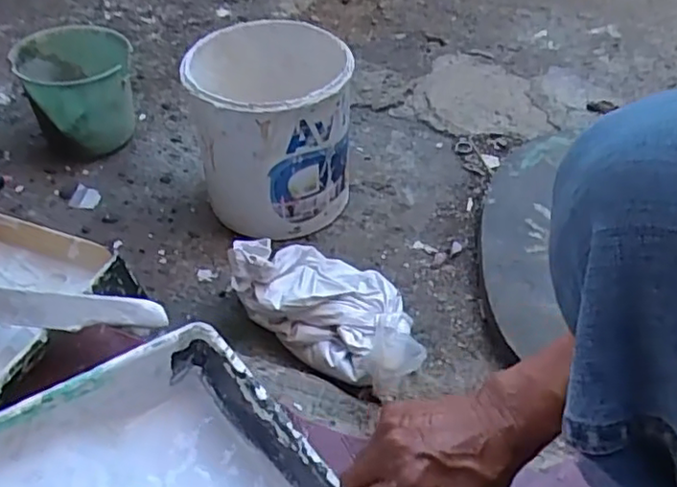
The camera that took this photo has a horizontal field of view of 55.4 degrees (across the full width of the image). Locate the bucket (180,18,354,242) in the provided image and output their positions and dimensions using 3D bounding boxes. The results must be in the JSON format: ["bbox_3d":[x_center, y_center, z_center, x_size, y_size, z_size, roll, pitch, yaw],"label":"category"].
[{"bbox_3d":[-0.074,-0.126,0.740,0.165,0.184,0.159,-4,44,-4],"label":"bucket"}]

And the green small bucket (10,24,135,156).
[{"bbox_3d":[-0.334,-0.192,0.834,0.133,0.116,0.139,-10,45,-10],"label":"green small bucket"}]

